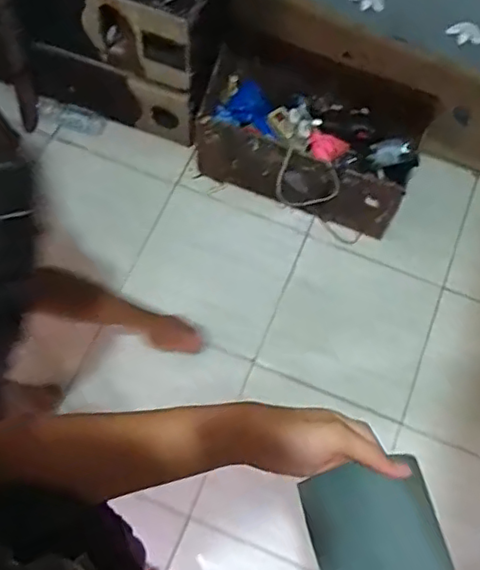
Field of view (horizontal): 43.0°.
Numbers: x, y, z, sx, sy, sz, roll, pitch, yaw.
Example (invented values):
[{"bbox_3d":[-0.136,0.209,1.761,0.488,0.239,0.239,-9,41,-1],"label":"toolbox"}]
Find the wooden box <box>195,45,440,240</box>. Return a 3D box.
[{"bbox_3d":[0.189,-0.411,1.692,0.597,0.207,0.348,21,69,7],"label":"wooden box"}]

